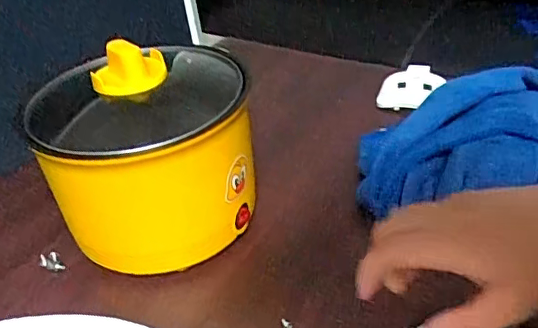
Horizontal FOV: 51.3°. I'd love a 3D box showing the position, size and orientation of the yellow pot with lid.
[{"bbox_3d":[-0.090,-0.015,0.448,0.147,0.158,0.138,-5,35,4],"label":"yellow pot with lid"}]

